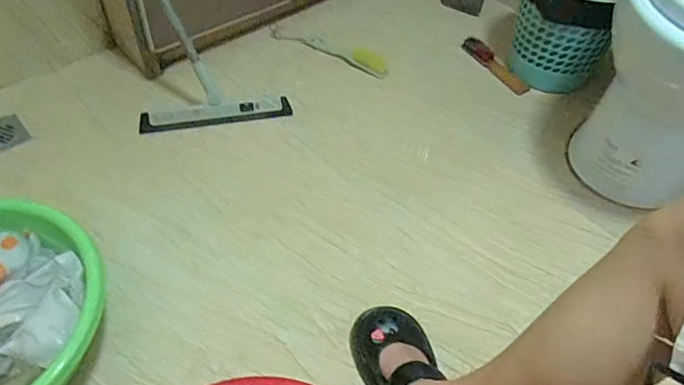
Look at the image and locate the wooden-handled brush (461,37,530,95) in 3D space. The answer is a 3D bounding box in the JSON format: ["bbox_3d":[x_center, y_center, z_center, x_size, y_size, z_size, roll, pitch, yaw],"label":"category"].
[{"bbox_3d":[0.359,-0.302,1.208,0.028,0.032,0.197,-28,57,-26],"label":"wooden-handled brush"}]

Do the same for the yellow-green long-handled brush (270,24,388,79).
[{"bbox_3d":[-0.032,-0.357,1.235,0.319,0.036,0.063,24,53,14],"label":"yellow-green long-handled brush"}]

